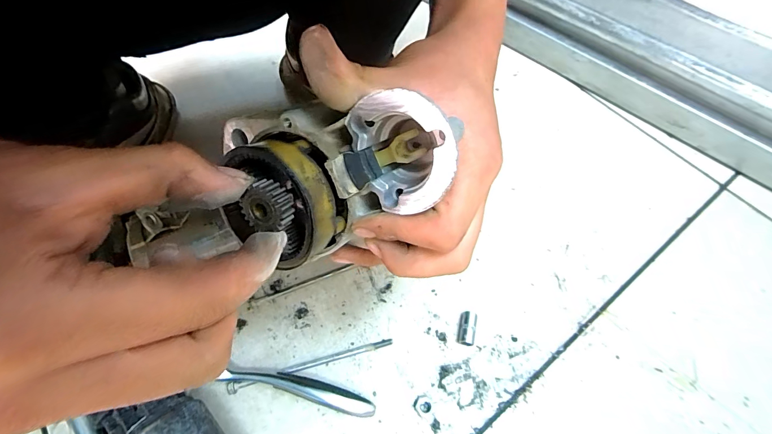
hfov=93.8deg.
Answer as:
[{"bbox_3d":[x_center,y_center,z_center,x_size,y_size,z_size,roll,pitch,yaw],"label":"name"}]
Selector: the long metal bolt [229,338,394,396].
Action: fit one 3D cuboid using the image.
[{"bbox_3d":[-0.057,0.114,0.278,0.126,0.006,0.007,-13,61,-9],"label":"long metal bolt"}]

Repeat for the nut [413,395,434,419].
[{"bbox_3d":[0.028,0.140,0.266,0.013,0.004,0.016,-35,66,-20],"label":"nut"}]

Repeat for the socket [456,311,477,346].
[{"bbox_3d":[0.066,0.090,0.293,0.012,0.011,0.025,12,60,5],"label":"socket"}]

